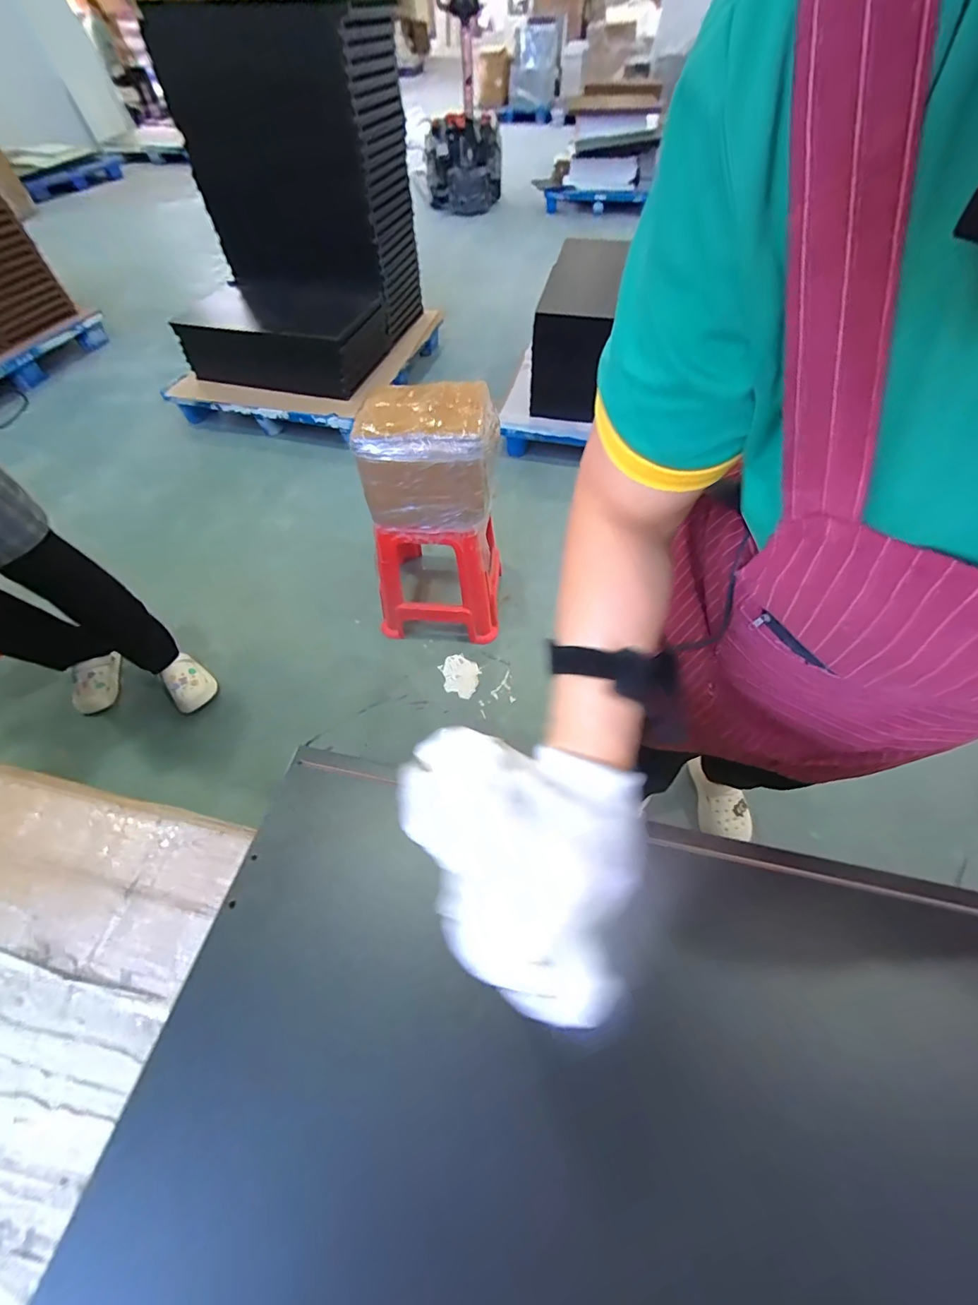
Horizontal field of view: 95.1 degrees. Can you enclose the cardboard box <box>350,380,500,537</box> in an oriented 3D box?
[{"bbox_3d":[-0.137,-0.469,1.079,0.312,0.241,0.248,3,56,3],"label":"cardboard box"}]

